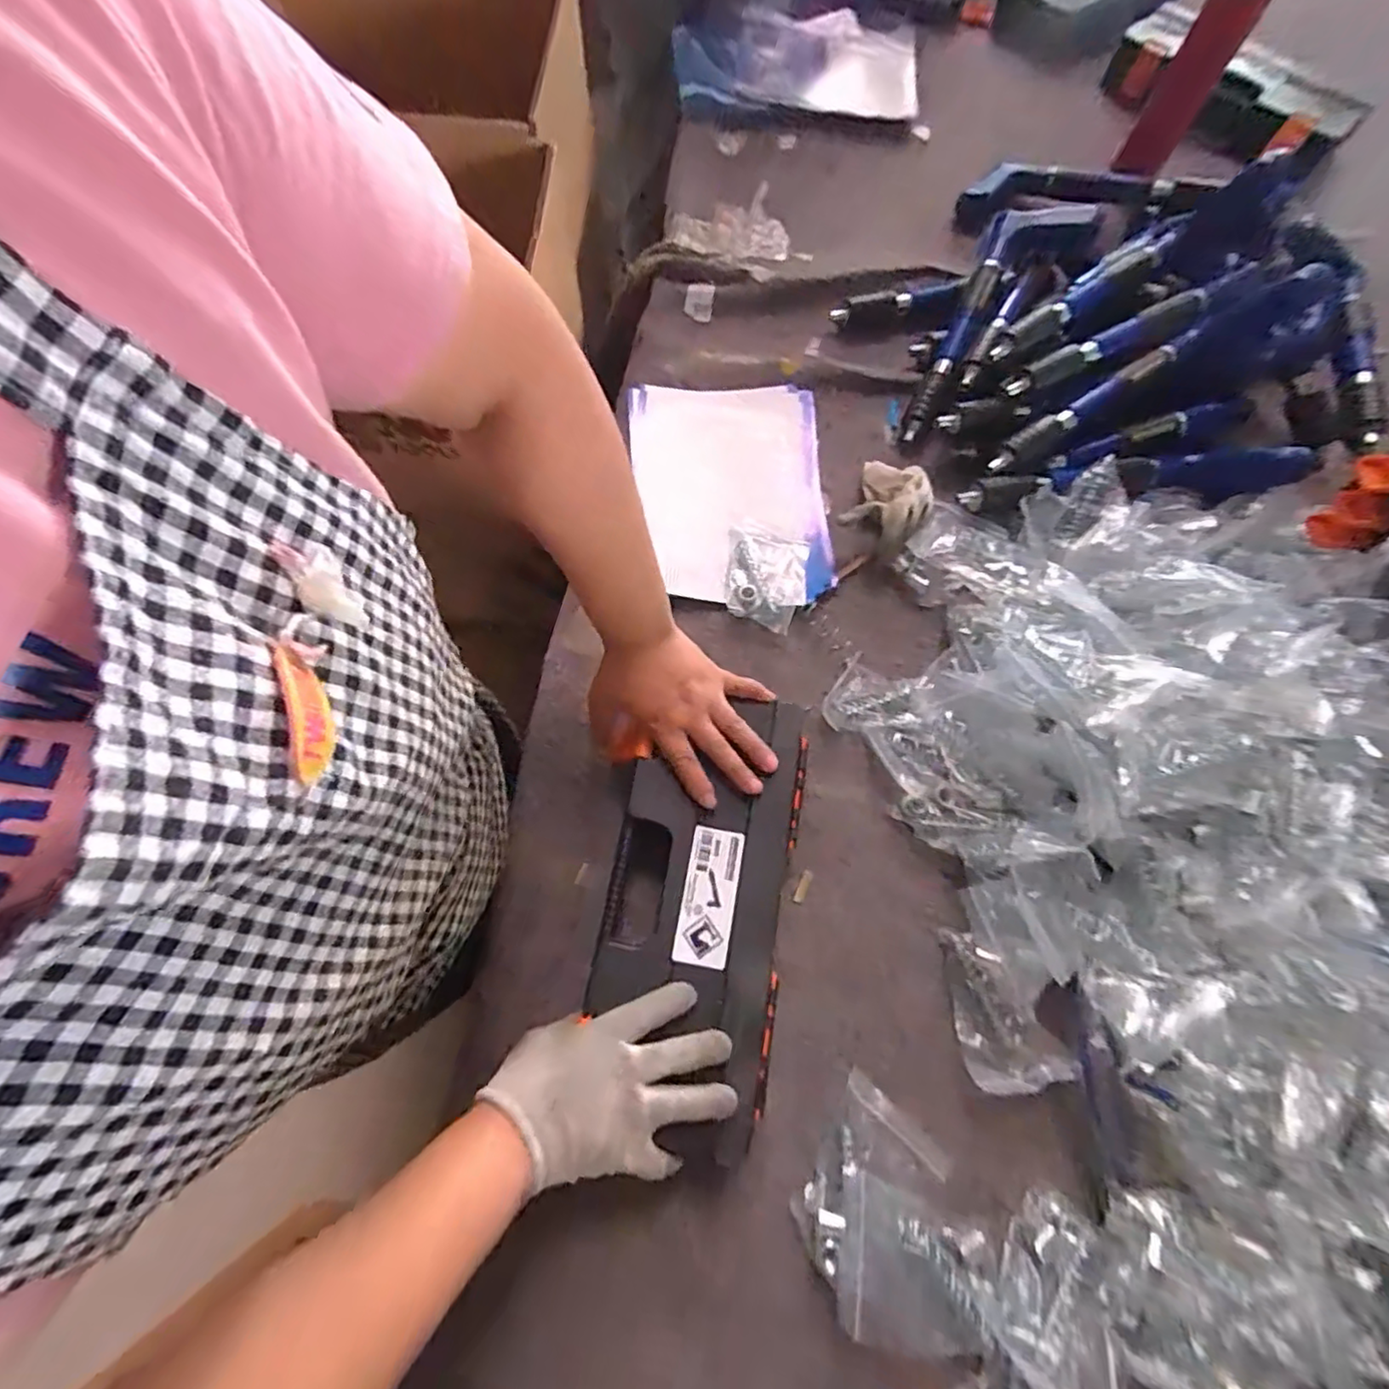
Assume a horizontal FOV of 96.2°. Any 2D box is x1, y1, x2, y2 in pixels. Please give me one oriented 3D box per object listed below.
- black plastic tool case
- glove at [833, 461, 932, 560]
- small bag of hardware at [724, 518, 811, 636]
[{"bbox_3d":[-0.001,0.161,0.498,0.145,0.053,0.327,11,70,2],"label":"black plastic tool case"},{"bbox_3d":[0.197,-0.194,0.636,0.080,0.059,0.107,27,71,8],"label":"glove"},{"bbox_3d":[0.069,-0.121,0.620,0.081,0.023,0.109,13,70,3],"label":"small bag of hardware"}]

